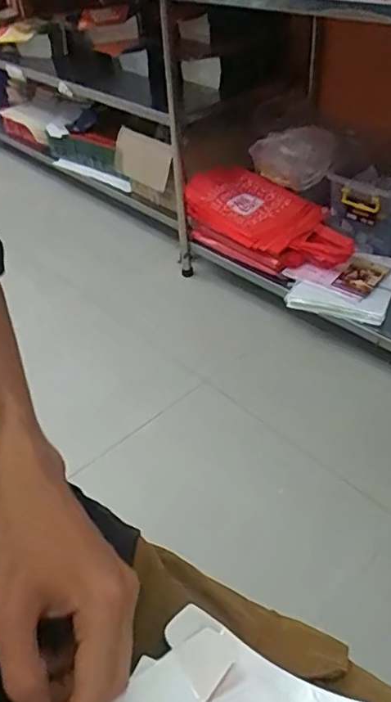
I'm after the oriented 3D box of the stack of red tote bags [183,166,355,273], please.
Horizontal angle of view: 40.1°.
[{"bbox_3d":[0.188,-0.397,1.644,0.284,0.059,0.629,-46,56,-5],"label":"stack of red tote bags"}]

